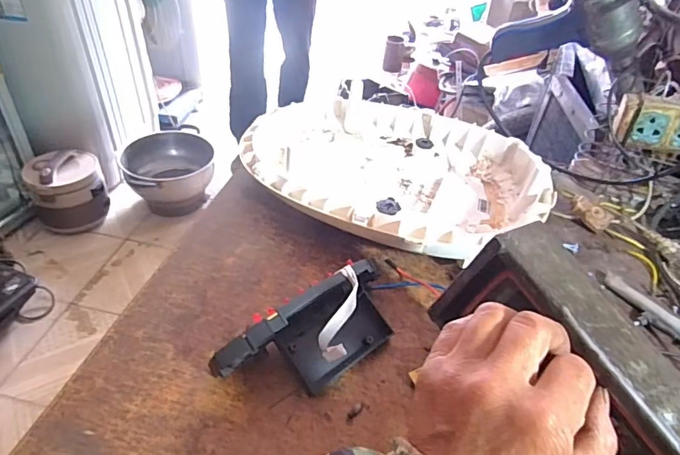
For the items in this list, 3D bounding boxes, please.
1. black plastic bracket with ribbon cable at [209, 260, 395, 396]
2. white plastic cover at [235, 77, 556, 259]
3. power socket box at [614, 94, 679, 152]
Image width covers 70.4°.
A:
[{"bbox_3d":[-0.018,0.078,0.385,0.156,0.071,0.067,-26,49,-32],"label":"black plastic bracket with ribbon cable"},{"bbox_3d":[0.072,-0.066,0.603,0.327,0.055,0.327,26,44,23],"label":"white plastic cover"},{"bbox_3d":[0.389,-0.124,0.574,0.106,0.059,0.035,12,40,8],"label":"power socket box"}]

